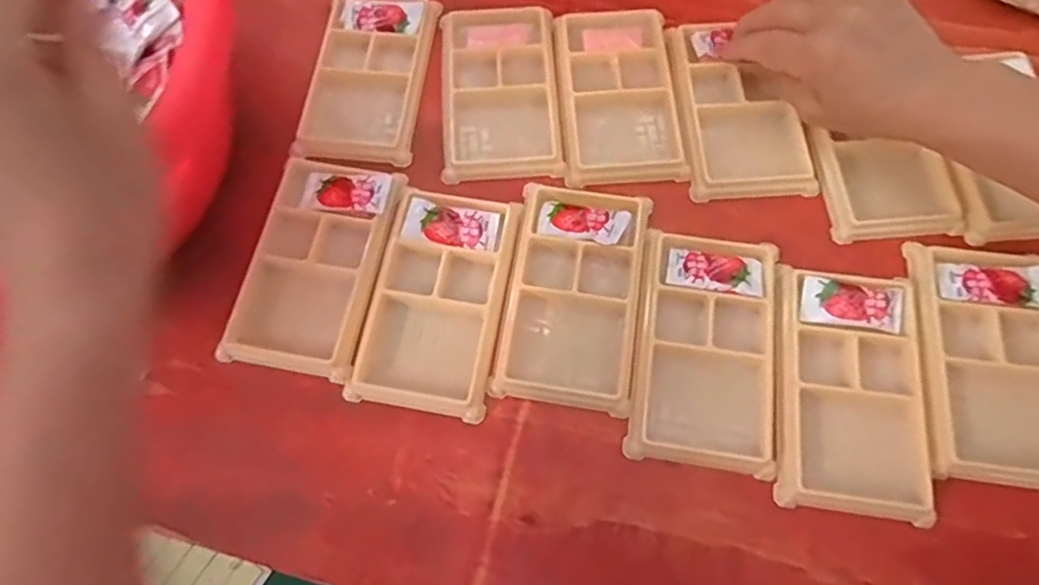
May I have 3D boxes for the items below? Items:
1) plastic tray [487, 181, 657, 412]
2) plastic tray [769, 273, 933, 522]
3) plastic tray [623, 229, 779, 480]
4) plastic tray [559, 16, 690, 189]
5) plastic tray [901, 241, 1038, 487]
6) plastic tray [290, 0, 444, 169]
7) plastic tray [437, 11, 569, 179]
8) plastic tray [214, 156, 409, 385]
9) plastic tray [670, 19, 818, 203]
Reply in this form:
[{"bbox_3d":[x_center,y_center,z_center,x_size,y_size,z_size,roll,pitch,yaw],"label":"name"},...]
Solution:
[{"bbox_3d":[0.034,-0.001,0.353,0.076,0.011,0.132,9,70,5],"label":"plastic tray"},{"bbox_3d":[0.185,0.053,0.330,0.073,0.010,0.129,8,70,5],"label":"plastic tray"},{"bbox_3d":[0.108,0.030,0.342,0.077,0.011,0.132,8,70,5],"label":"plastic tray"},{"bbox_3d":[0.067,-0.136,0.406,0.078,0.011,0.130,-3,69,1],"label":"plastic tray"},{"bbox_3d":[0.265,0.038,0.335,0.077,0.010,0.131,7,70,5],"label":"plastic tray"},{"bbox_3d":[-0.105,-0.151,0.417,0.077,0.014,0.133,5,70,4],"label":"plastic tray"},{"bbox_3d":[-0.014,-0.141,0.411,0.079,0.010,0.131,-3,69,1],"label":"plastic tray"},{"bbox_3d":[-0.125,-0.019,0.364,0.079,0.012,0.133,9,70,5],"label":"plastic tray"},{"bbox_3d":[0.146,-0.125,0.396,0.076,0.017,0.129,-2,70,0],"label":"plastic tray"}]

